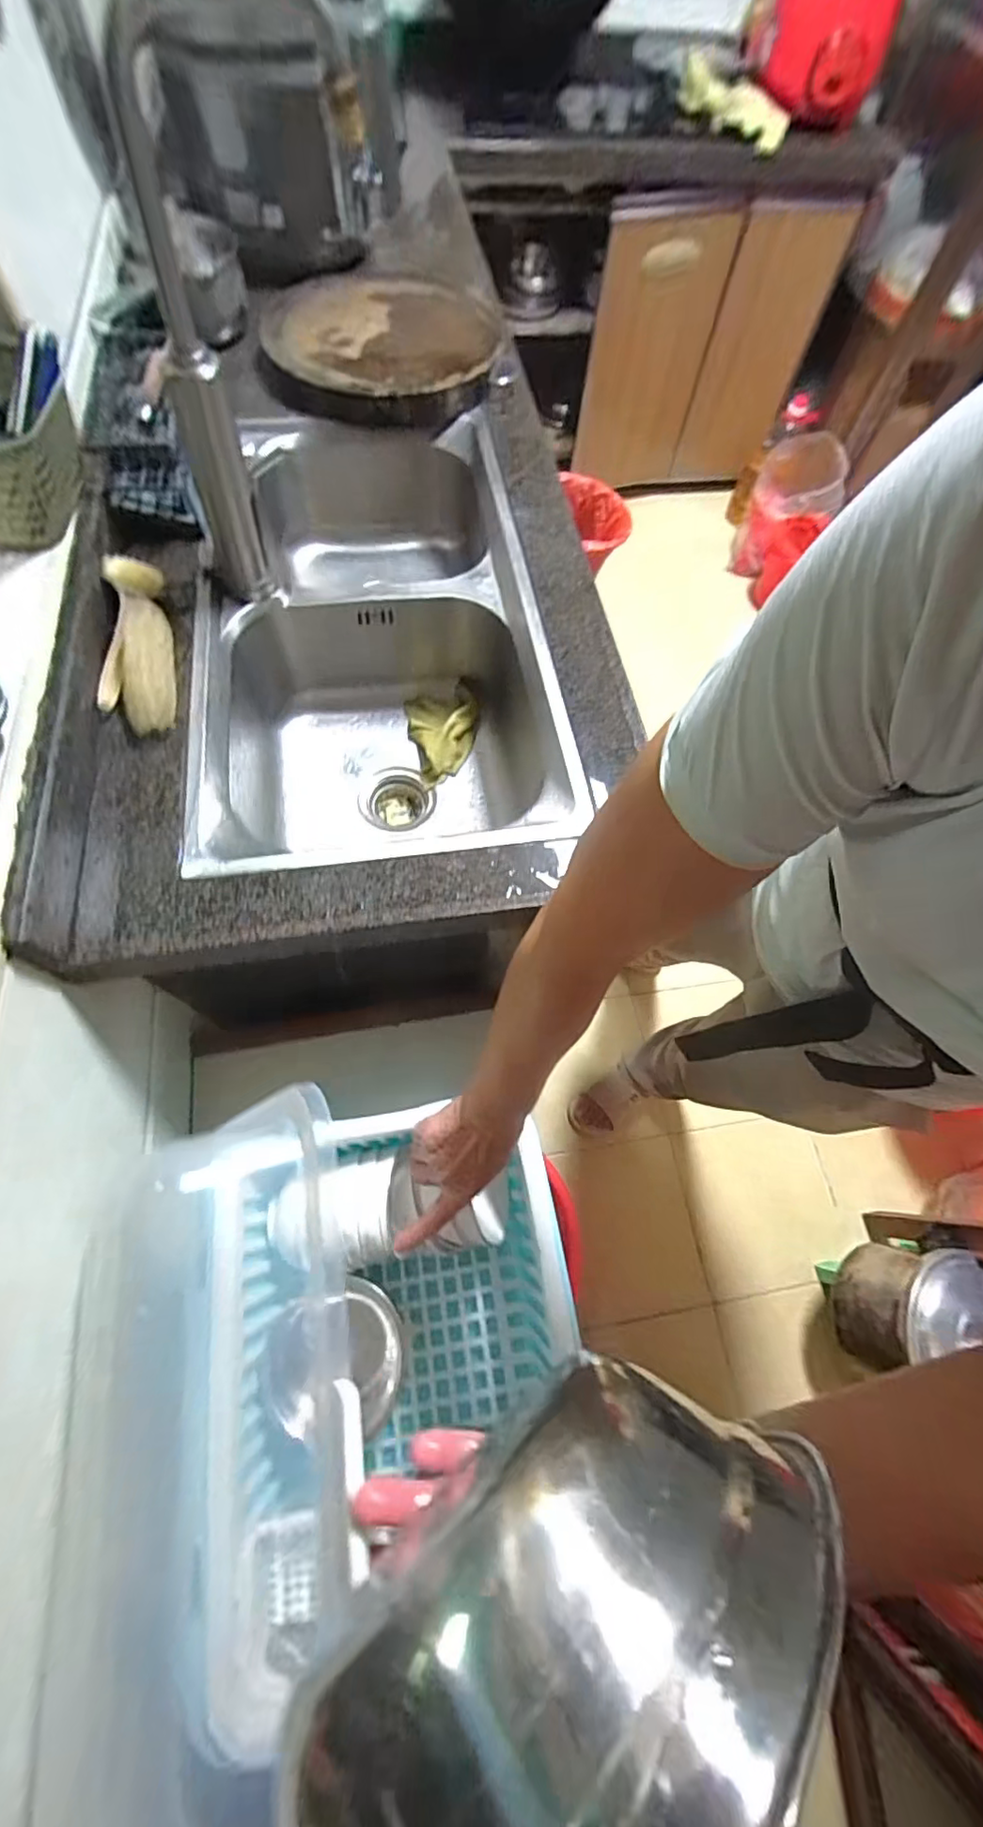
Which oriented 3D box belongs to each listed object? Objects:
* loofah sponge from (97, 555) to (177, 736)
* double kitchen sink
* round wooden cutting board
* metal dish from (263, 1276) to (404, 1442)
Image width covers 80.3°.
[{"bbox_3d":[-0.383,-0.292,0.617,0.077,0.042,0.237,-14,68,-9],"label":"loofah sponge"},{"bbox_3d":[-0.149,-0.346,0.797,0.397,0.225,0.664,-7,67,-6],"label":"double kitchen sink"},{"bbox_3d":[-0.162,-0.851,0.875,0.356,0.056,0.318,-11,67,-8],"label":"round wooden cutting board"},{"bbox_3d":[-0.144,0.409,0.544,0.116,0.047,0.108,1,66,-3],"label":"metal dish"}]

